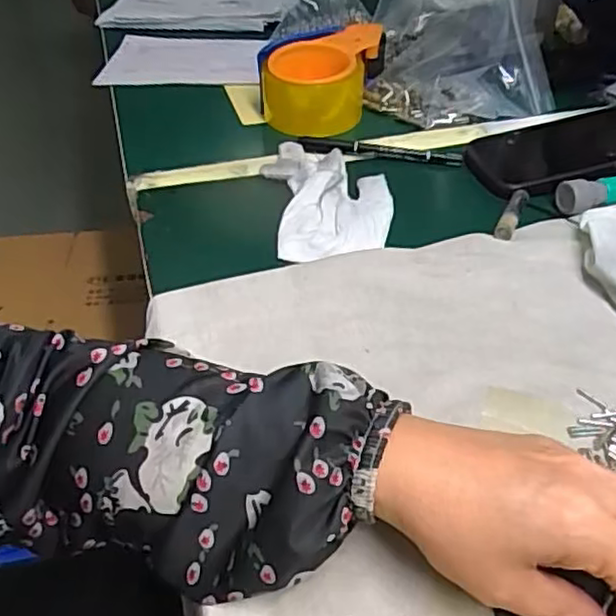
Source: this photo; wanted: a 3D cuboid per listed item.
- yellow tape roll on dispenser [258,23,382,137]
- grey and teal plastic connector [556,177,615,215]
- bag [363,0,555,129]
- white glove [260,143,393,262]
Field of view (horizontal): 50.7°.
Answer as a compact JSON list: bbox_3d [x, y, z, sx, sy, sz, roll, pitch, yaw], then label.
[{"bbox_3d":[0.011,-0.218,0.632,0.093,0.079,0.102,14,45,17],"label":"yellow tape roll on dispenser"},{"bbox_3d":[0.221,-0.089,0.493,0.060,0.021,0.025,-13,44,-13],"label":"grey and teal plastic connector"},{"bbox_3d":[0.153,-0.276,0.644,0.171,0.093,0.209,6,43,8],"label":"bag"},{"bbox_3d":[0.017,-0.087,0.496,0.091,0.014,0.145,-7,43,-6],"label":"white glove"}]

